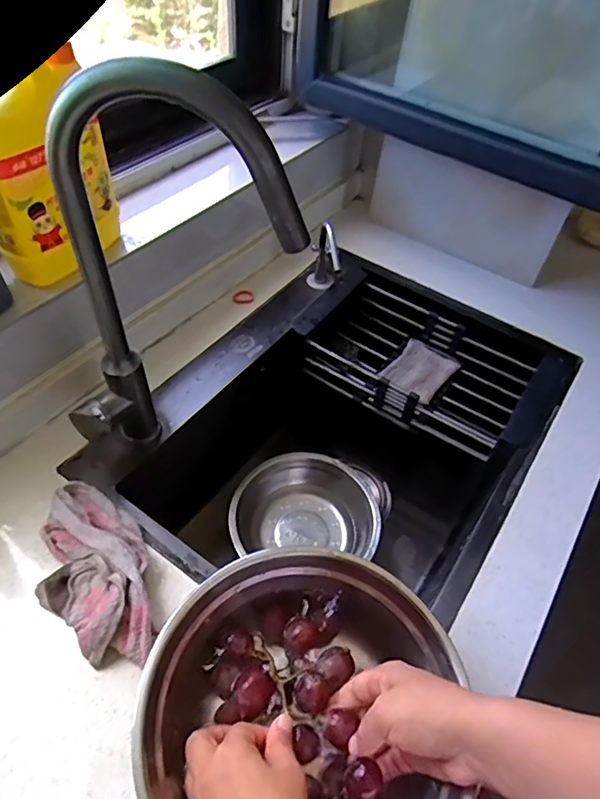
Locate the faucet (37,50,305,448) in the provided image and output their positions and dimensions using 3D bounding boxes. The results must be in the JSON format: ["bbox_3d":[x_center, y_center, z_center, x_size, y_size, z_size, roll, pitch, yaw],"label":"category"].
[{"bbox_3d":[-0.115,-0.074,0.480,0.211,0.419,0.056,-1,51,-7],"label":"faucet"}]

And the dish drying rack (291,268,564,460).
[{"bbox_3d":[0.196,-0.059,0.818,0.371,0.090,0.215,31,54,19],"label":"dish drying rack"}]

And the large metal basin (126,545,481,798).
[{"bbox_3d":[-0.002,0.250,0.427,0.239,0.079,0.234,3,50,-4],"label":"large metal basin"}]

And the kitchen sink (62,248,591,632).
[{"bbox_3d":[0.066,0.079,0.783,0.447,0.233,0.597,31,54,19],"label":"kitchen sink"}]

